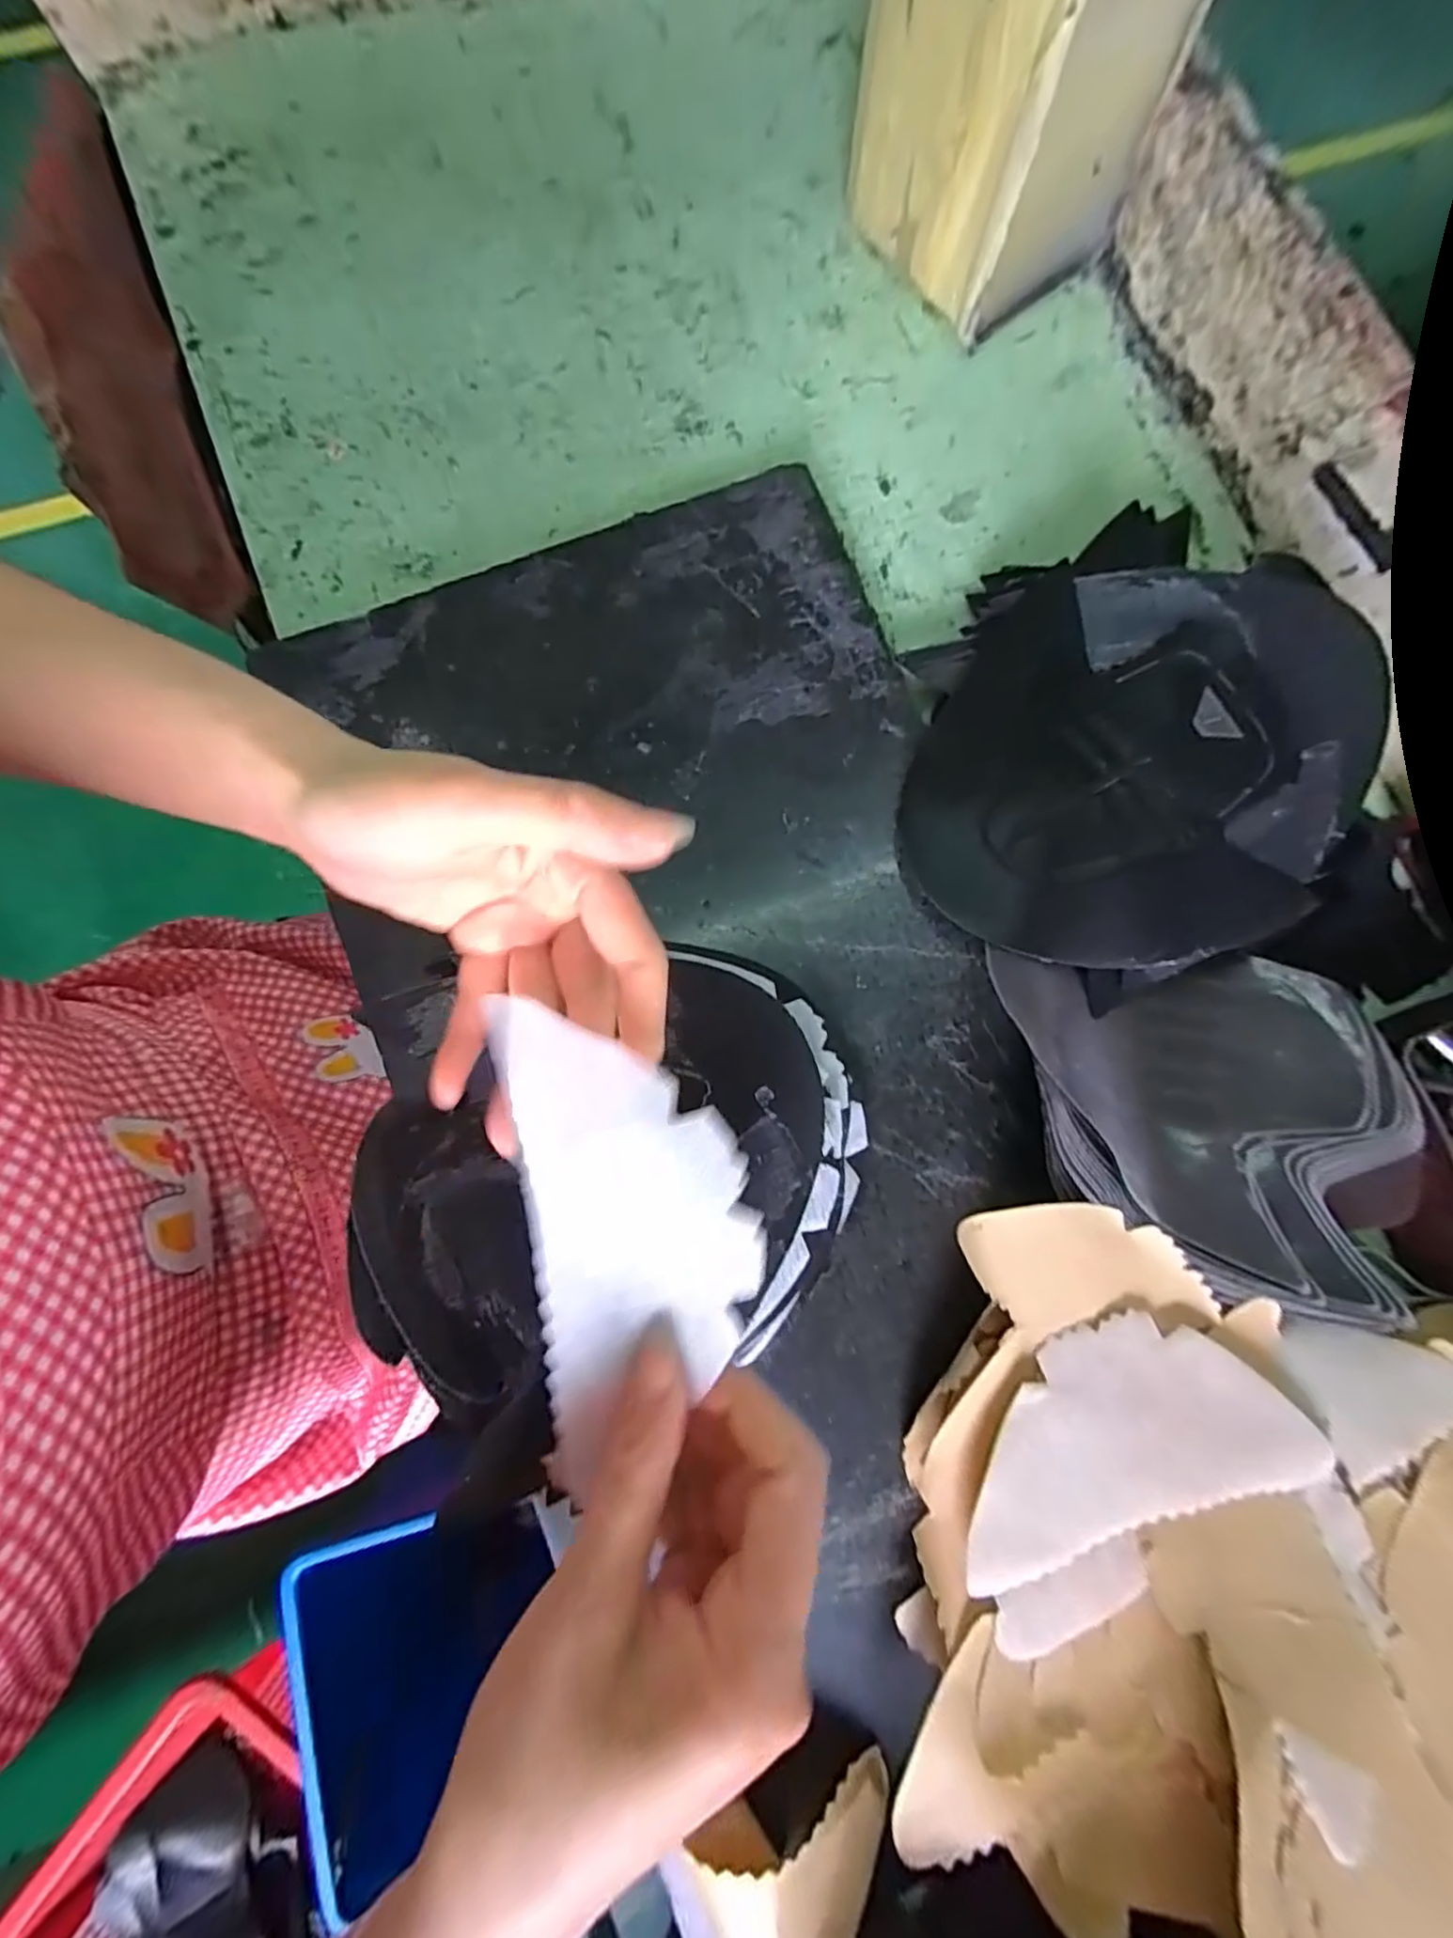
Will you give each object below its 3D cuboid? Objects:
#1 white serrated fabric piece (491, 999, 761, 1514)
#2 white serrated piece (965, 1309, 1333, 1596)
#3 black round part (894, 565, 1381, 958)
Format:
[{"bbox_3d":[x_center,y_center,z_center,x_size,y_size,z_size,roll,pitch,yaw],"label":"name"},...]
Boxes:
[{"bbox_3d":[-0.030,0.069,0.190,0.075,0.010,0.126,-19,83,23],"label":"white serrated fabric piece"},{"bbox_3d":[0.155,0.178,0.257,0.142,0.016,0.074,-14,82,-4],"label":"white serrated piece"},{"bbox_3d":[0.193,-0.096,0.309,0.205,0.032,0.184,7,81,-1],"label":"black round part"}]

